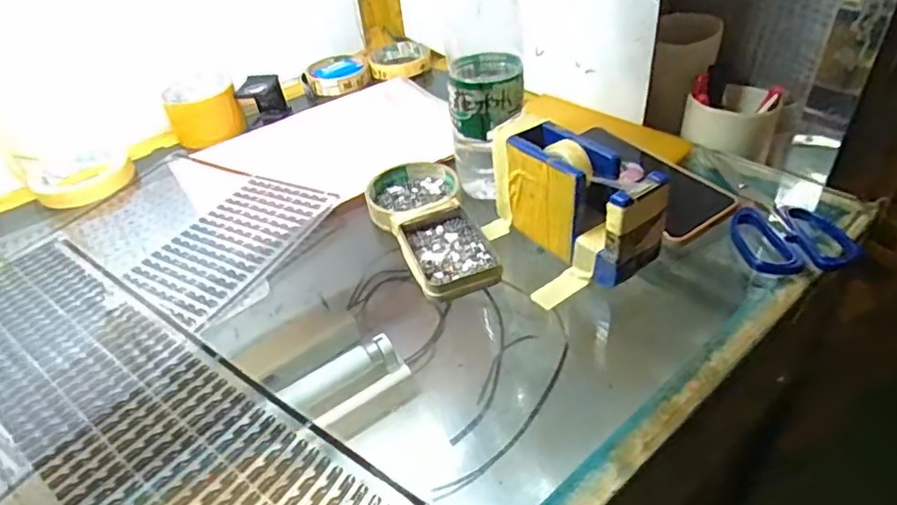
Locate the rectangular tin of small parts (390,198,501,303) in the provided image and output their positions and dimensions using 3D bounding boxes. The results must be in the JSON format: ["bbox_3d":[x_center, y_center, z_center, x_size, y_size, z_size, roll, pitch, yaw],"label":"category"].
[{"bbox_3d":[-0.001,-0.004,0.446,0.065,0.015,0.088,-17,40,-12],"label":"rectangular tin of small parts"}]

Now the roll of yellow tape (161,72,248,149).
[{"bbox_3d":[-0.287,-0.167,0.669,0.081,0.051,0.084,-19,40,-15],"label":"roll of yellow tape"}]

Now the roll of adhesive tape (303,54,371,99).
[{"bbox_3d":[-0.148,-0.235,0.757,0.083,0.025,0.091,-13,39,-8],"label":"roll of adhesive tape"}]

